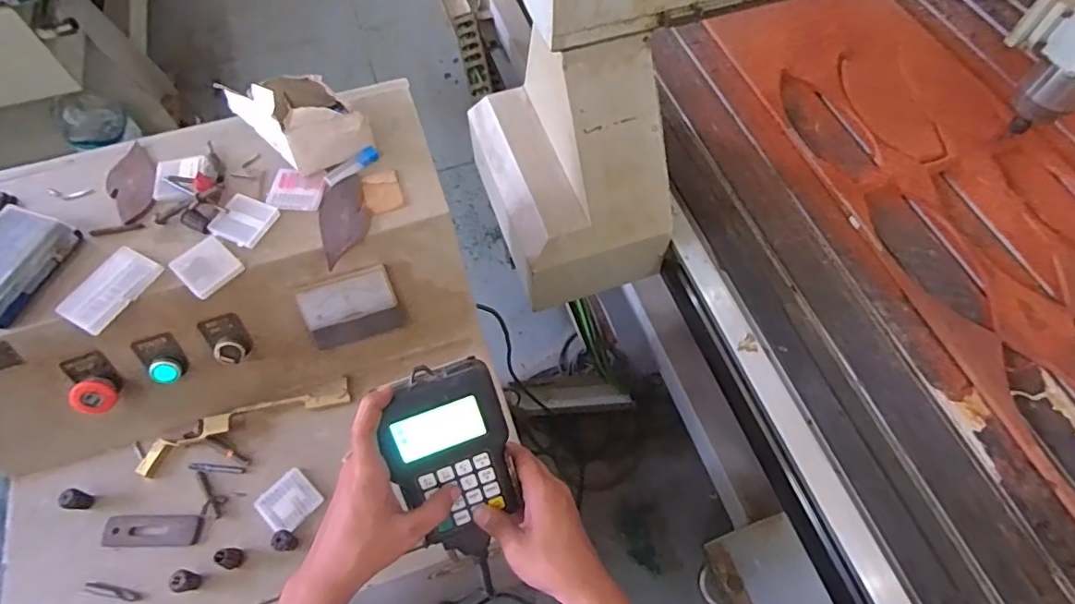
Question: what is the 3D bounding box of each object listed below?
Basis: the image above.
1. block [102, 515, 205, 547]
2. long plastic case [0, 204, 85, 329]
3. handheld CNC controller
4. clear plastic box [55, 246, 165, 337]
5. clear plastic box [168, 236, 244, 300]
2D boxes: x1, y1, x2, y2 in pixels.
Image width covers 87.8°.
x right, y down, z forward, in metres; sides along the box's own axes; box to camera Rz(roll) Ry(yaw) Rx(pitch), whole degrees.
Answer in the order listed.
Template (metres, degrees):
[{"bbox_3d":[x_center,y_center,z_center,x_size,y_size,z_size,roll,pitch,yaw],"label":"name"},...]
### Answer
[{"bbox_3d":[-0.409,0.244,0.597,0.103,0.017,0.032,-1,62,0],"label":"block"},{"bbox_3d":[-0.541,-0.039,0.566,0.079,0.032,0.116,17,63,10],"label":"long plastic case"},{"bbox_3d":[-0.069,0.143,0.487,0.099,0.176,0.029,-19,19,-12],"label":"handheld CNC controller"},{"bbox_3d":[-0.431,-0.014,0.564,0.052,0.014,0.089,28,66,15],"label":"clear plastic box"},{"bbox_3d":[-0.340,-0.037,0.575,0.059,0.011,0.052,39,69,19],"label":"clear plastic box"}]

